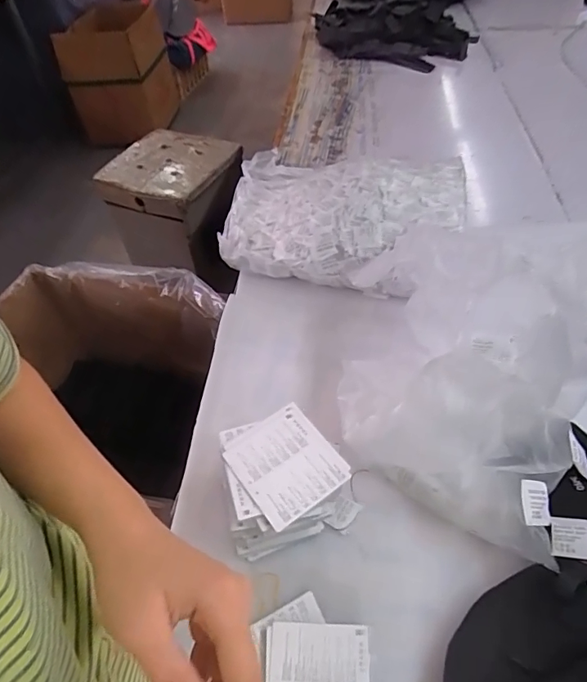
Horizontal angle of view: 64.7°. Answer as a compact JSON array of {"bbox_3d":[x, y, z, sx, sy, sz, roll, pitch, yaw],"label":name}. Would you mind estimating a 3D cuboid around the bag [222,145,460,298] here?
[{"bbox_3d":[0.073,-0.229,0.824,0.400,0.116,0.309,15,51,17],"label":"bag"}]

